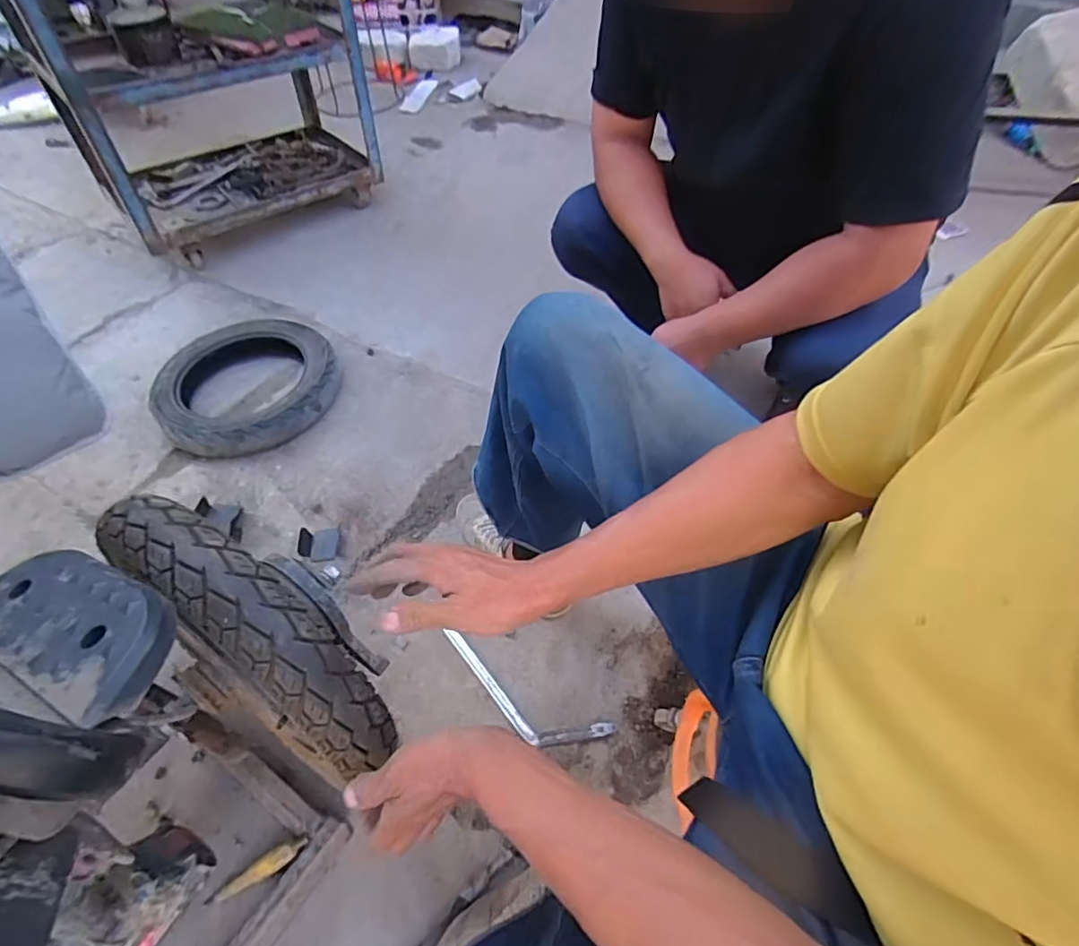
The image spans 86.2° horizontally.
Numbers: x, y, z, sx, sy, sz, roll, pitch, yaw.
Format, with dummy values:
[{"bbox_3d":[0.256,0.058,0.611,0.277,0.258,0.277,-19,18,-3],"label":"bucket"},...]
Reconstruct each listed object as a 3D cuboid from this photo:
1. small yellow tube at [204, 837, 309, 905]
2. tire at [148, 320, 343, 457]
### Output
[{"bbox_3d":[-0.334,0.473,0.684,0.127,0.013,0.024,-30,56,-6],"label":"small yellow tube"},{"bbox_3d":[-0.620,-0.178,1.228,0.372,0.085,0.348,-4,51,-4],"label":"tire"}]

